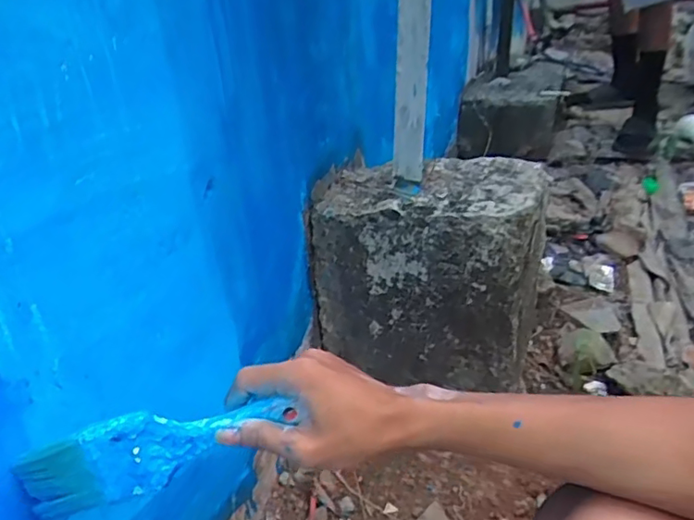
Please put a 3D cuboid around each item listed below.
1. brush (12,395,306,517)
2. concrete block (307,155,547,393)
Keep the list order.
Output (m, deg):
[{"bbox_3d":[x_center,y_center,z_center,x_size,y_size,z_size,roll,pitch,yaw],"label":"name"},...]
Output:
[{"bbox_3d":[-0.132,0.131,0.406,0.176,0.056,0.016,-18,31,-7],"label":"brush"},{"bbox_3d":[0.116,0.011,0.839,0.287,0.253,0.196,9,32,23],"label":"concrete block"}]

